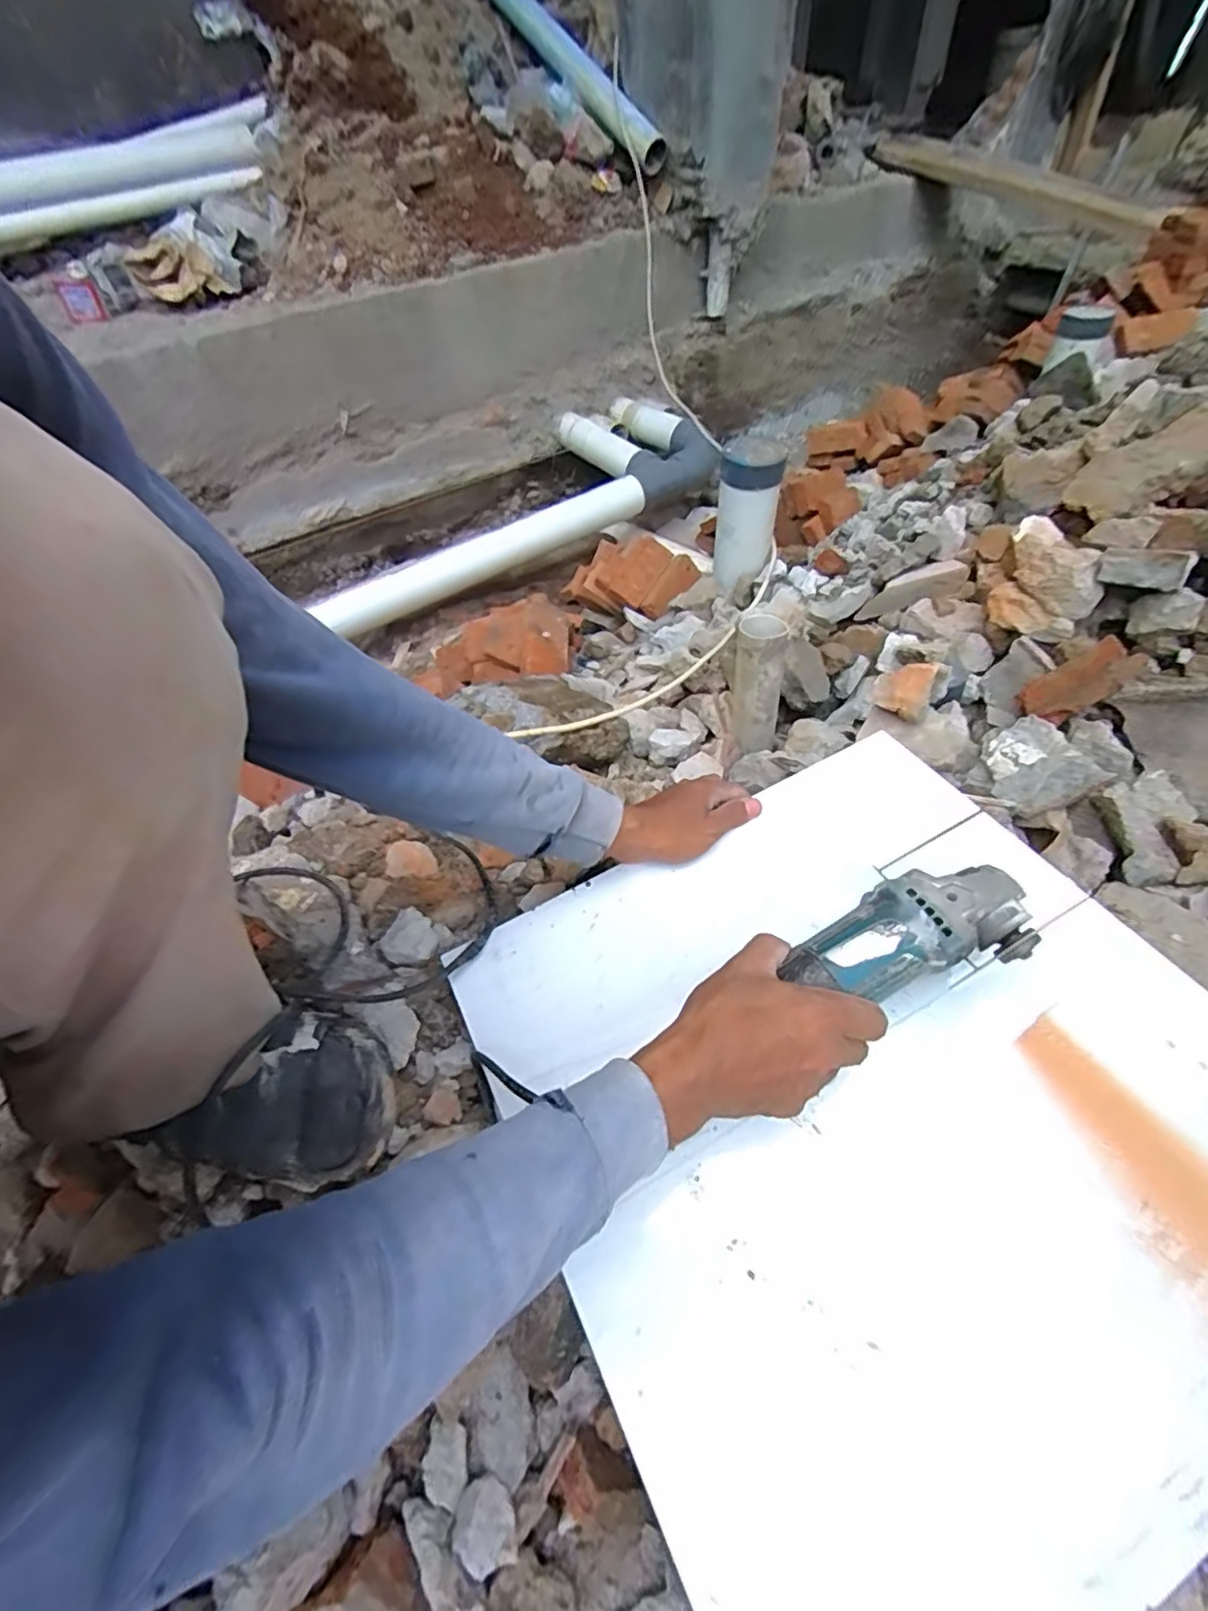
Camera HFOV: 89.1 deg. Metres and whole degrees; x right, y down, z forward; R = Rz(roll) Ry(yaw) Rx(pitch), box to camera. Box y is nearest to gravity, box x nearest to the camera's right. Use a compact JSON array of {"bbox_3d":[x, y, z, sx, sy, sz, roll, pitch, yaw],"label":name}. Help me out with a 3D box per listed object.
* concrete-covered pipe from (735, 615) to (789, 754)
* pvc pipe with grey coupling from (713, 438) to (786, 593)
[{"bbox_3d":[0.203,-0.156,0.811,0.064,0.176,0.076,5,50,10],"label":"concrete-covered pipe"},{"bbox_3d":[0.281,-0.570,1.210,0.115,0.247,0.114,6,51,11],"label":"pvc pipe with grey coupling"}]

